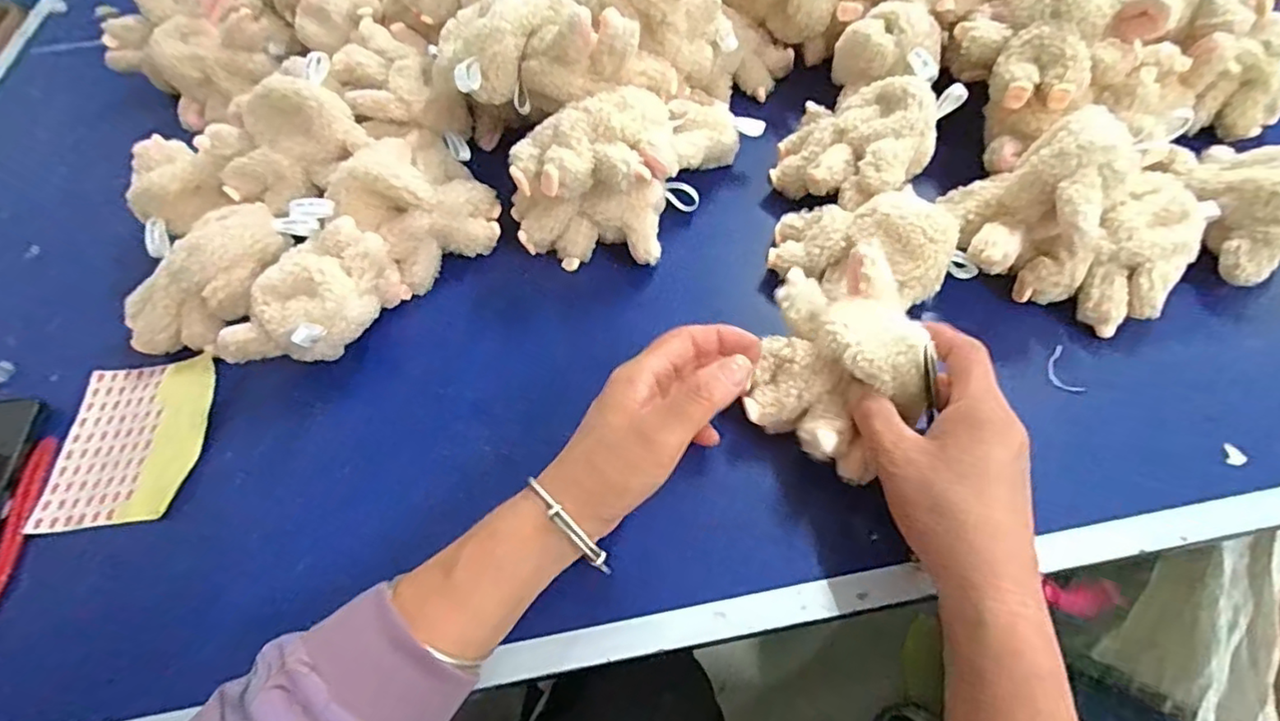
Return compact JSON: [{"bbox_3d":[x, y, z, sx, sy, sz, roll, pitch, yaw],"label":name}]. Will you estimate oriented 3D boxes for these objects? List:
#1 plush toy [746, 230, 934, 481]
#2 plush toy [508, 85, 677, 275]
[{"bbox_3d":[0.120,-0.005,0.361,0.095,0.054,0.125,16,60,13],"label":"plush toy"},{"bbox_3d":[-0.038,-0.137,0.457,0.131,0.104,0.094,5,58,7],"label":"plush toy"}]

